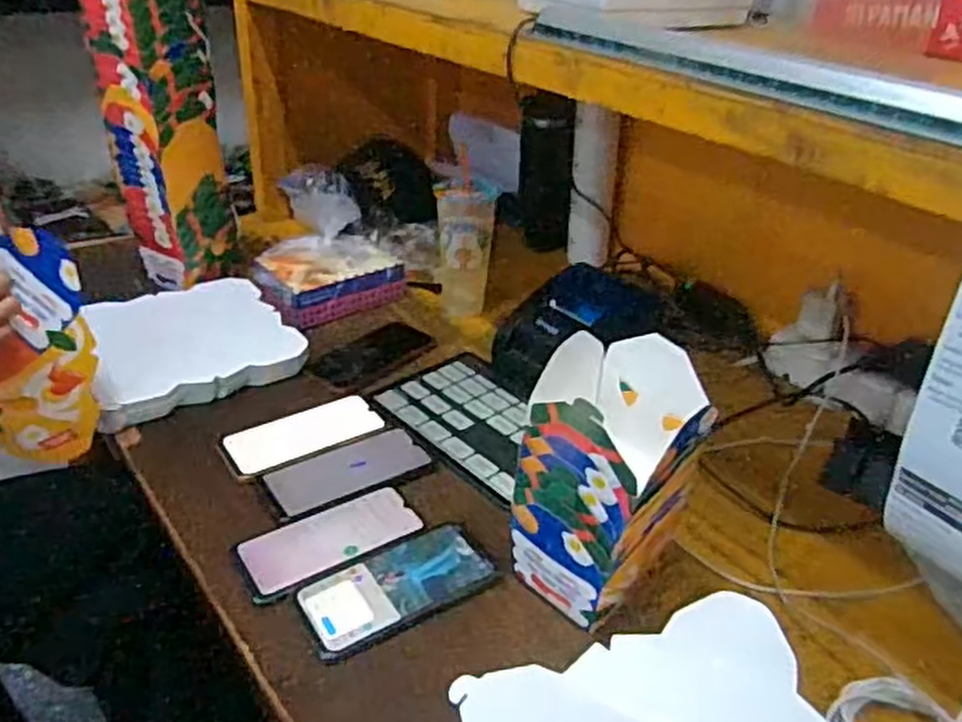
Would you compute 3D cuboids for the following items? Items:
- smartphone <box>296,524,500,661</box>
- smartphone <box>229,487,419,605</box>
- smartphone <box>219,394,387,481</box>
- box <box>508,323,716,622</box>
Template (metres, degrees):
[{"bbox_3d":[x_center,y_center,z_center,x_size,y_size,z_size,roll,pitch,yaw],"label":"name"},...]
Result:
[{"bbox_3d":[-0.069,0.190,0.680,0.167,0.008,0.077,-17,36,-29],"label":"smartphone"},{"bbox_3d":[-0.138,0.162,0.725,0.161,0.009,0.085,-14,35,-26],"label":"smartphone"},{"bbox_3d":[-0.194,0.078,0.861,0.168,0.015,0.075,-18,37,-30],"label":"smartphone"},{"bbox_3d":[0.099,0.097,0.619,0.109,0.207,0.114,-24,40,-36],"label":"box"}]

